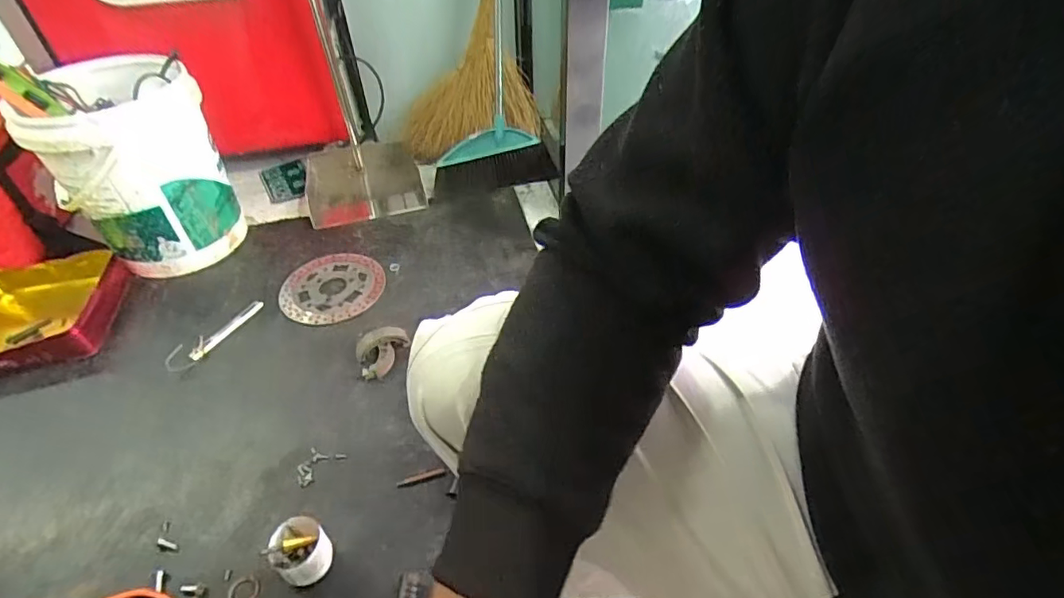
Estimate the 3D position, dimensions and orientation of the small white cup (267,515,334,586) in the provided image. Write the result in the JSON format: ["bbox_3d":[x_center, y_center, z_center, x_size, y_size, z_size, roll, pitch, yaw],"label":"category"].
[{"bbox_3d":[-0.304,0.336,0.723,0.066,0.067,0.074,-28,52,-26],"label":"small white cup"}]

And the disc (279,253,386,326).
[{"bbox_3d":[-0.417,-0.026,1.132,0.203,0.015,0.194,-1,53,1],"label":"disc"}]

